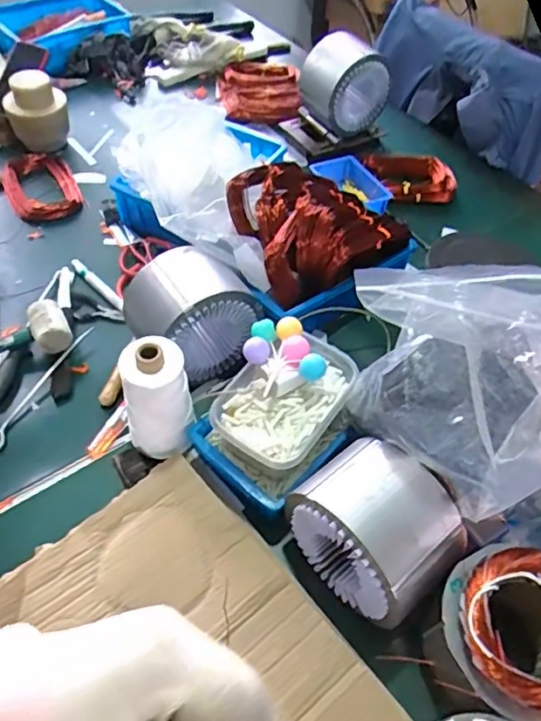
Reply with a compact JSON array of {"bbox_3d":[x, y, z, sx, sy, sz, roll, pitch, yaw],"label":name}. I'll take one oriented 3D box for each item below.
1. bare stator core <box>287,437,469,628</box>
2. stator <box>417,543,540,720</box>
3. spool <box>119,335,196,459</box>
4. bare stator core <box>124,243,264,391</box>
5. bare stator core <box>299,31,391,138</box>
[{"bbox_3d":[0.104,0.178,0.572,0.112,0.144,0.157,-33,61,-27],"label":"bare stator core"},{"bbox_3d":[0.224,0.262,0.524,0.128,0.137,0.139,2,51,-3],"label":"stator"},{"bbox_3d":[-0.129,0.049,0.638,0.081,0.156,0.069,-11,53,-13],"label":"spool"},{"bbox_3d":[-0.109,-0.060,0.737,0.137,0.161,0.119,-32,60,-26],"label":"bare stator core"},{"bbox_3d":[0.153,-0.544,1.100,0.150,0.149,0.092,-25,57,-22],"label":"bare stator core"}]

